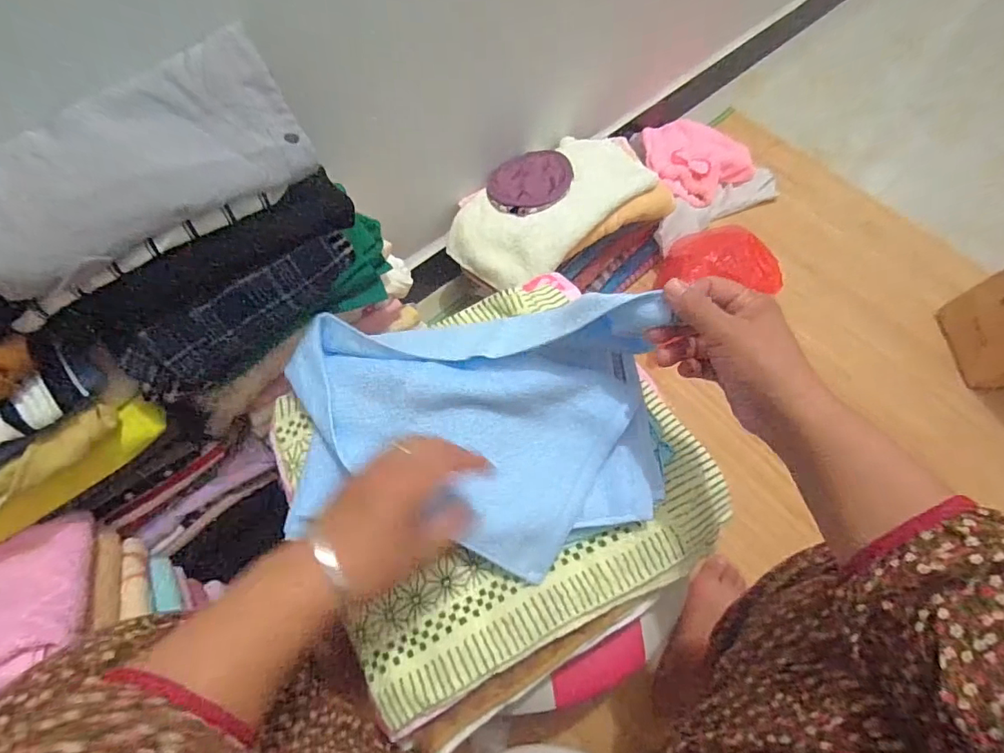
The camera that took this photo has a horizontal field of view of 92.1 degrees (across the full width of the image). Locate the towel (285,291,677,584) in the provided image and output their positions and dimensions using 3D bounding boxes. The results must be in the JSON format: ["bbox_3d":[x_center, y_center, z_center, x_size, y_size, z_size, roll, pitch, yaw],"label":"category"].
[{"bbox_3d":[-0.031,0.035,0.405,0.332,0.134,0.213,1,67,2],"label":"towel"}]

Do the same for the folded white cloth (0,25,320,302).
[{"bbox_3d":[-0.296,-0.174,0.394,0.257,0.072,0.101,-37,71,-13],"label":"folded white cloth"}]

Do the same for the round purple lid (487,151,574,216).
[{"bbox_3d":[0.045,-0.316,0.785,0.132,0.025,0.137,-1,67,1],"label":"round purple lid"}]

